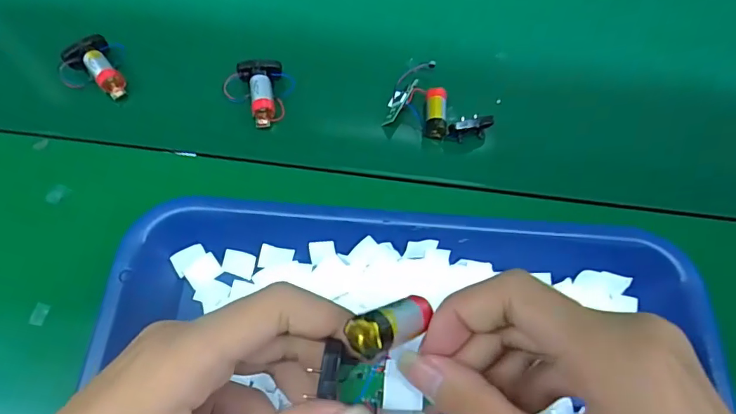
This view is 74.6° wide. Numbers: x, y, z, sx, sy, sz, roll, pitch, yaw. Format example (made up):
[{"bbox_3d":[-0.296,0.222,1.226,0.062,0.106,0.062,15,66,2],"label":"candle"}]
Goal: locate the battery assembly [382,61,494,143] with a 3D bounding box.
[{"bbox_3d":[0.055,-0.076,0.363,0.076,0.020,0.052,15,67,3],"label":"battery assembly"}]

